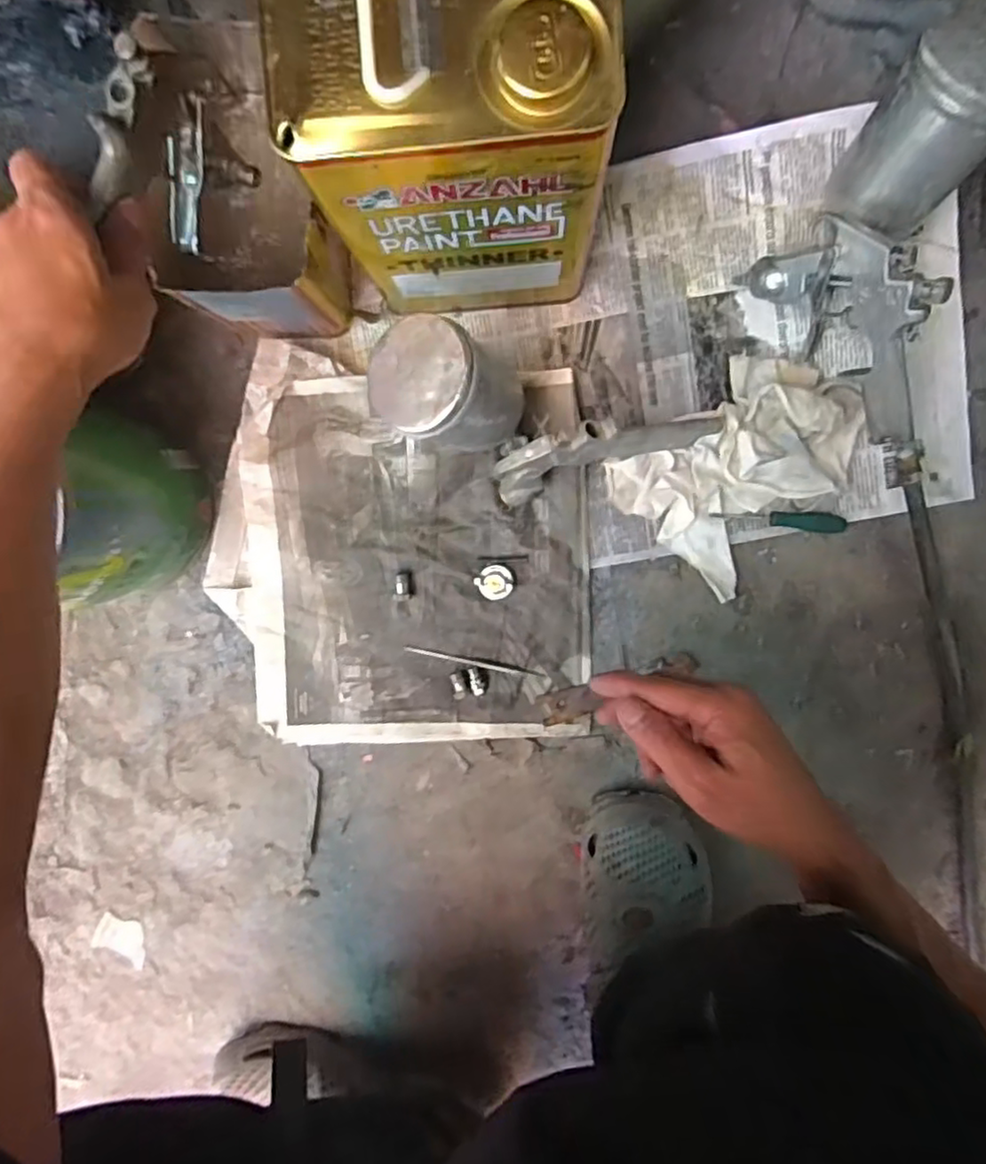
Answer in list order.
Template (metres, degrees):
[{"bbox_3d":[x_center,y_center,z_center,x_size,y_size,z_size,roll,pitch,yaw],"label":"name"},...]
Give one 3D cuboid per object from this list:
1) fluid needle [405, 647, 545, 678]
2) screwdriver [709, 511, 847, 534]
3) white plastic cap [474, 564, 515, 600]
[{"bbox_3d":[-0.018,0.074,0.598,0.128,0.004,0.005,11,96,4],"label":"fluid needle"},{"bbox_3d":[0.244,-0.052,0.560,0.114,0.017,0.016,3,95,4],"label":"screwdriver"},{"bbox_3d":[0.002,0.000,0.579,0.030,0.020,0.030,0,95,5],"label":"white plastic cap"}]

